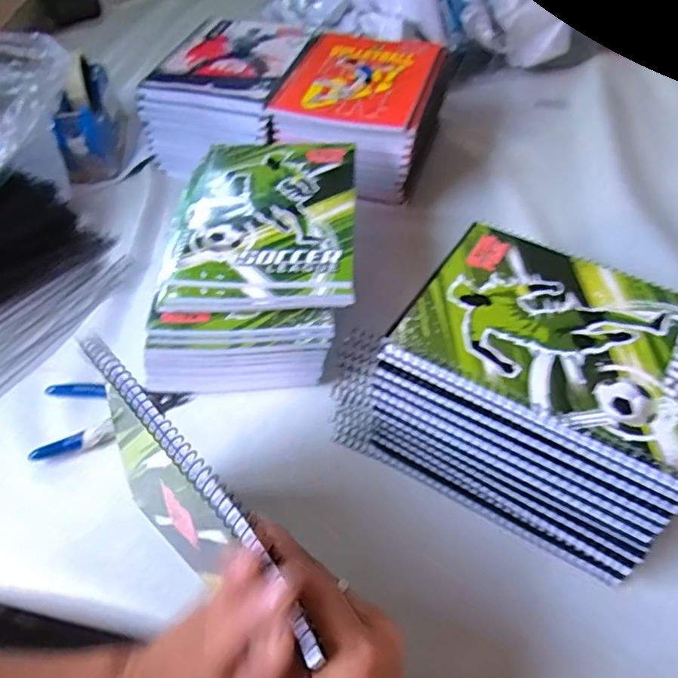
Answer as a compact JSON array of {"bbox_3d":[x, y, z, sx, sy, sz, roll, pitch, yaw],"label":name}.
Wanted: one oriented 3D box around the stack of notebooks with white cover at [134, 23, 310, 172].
[{"bbox_3d":[-0.132,-0.291,0.682,0.159,0.111,0.213,10,53,10],"label":"stack of notebooks with white cover"}]

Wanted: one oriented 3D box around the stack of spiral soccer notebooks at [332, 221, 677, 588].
[{"bbox_3d":[0.138,0.033,0.403,0.218,0.126,0.170,24,56,20],"label":"stack of spiral soccer notebooks"}]

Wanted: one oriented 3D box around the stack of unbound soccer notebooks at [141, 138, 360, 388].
[{"bbox_3d":[-0.067,-0.071,0.510,0.159,0.099,0.228,0,52,3],"label":"stack of unbound soccer notebooks"}]

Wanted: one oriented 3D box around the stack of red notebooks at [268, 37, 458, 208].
[{"bbox_3d":[0.024,-0.252,0.649,0.162,0.118,0.219,10,53,11],"label":"stack of red notebooks"}]

